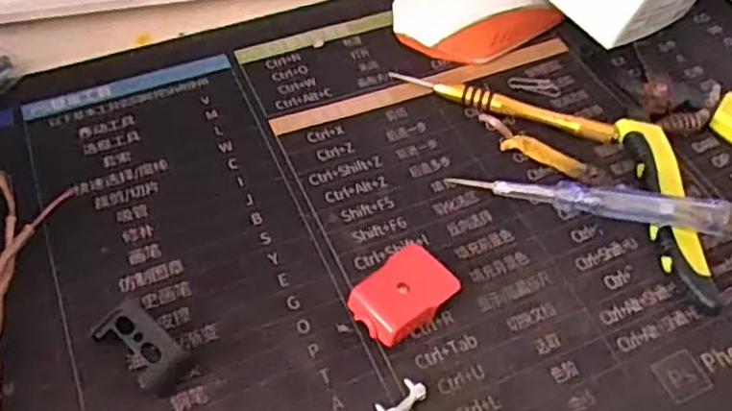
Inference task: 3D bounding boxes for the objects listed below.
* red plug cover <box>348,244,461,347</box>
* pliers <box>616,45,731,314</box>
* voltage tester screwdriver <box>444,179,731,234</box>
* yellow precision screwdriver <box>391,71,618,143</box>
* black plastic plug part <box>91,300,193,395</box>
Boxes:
[{"bbox_3d":[0.015,0.037,0.278,0.029,0.012,0.042,40,61,22],"label":"red plug cover"},{"bbox_3d":[0.164,-0.022,0.327,0.112,0.015,0.136,-17,57,-15],"label":"pliers"},{"bbox_3d":[0.098,-0.002,0.302,0.121,0.011,0.012,9,53,18],"label":"voltage tester screwdriver"},{"bbox_3d":[0.069,-0.053,0.346,0.116,0.011,0.015,18,55,9],"label":"yellow precision screwdriver"},{"bbox_3d":[-0.084,0.055,0.259,0.037,0.012,0.019,36,60,20],"label":"black plastic plug part"}]

